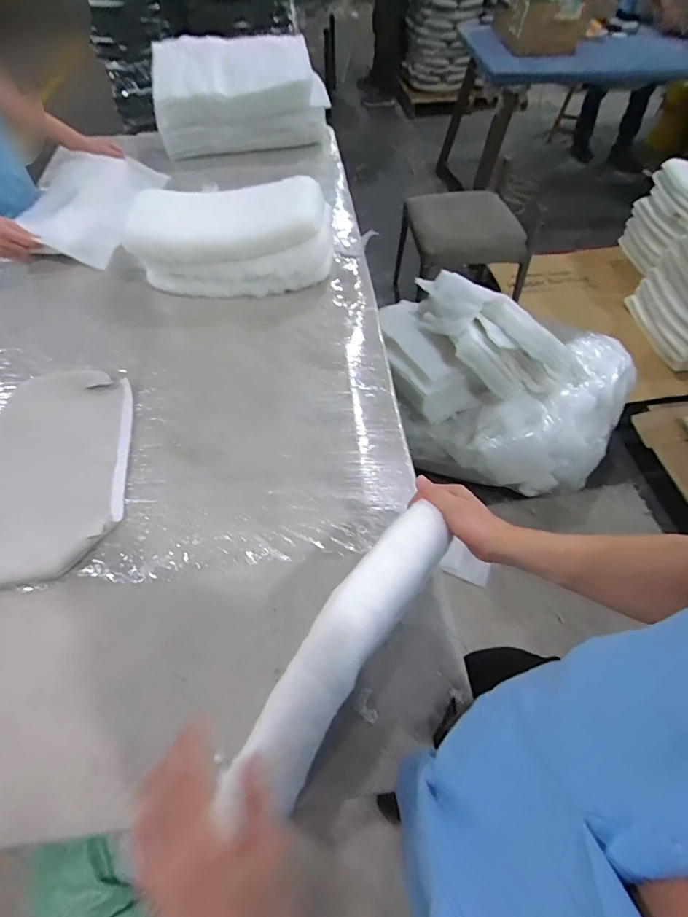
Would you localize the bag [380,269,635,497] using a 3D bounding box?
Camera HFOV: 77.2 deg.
[{"bbox_3d":[0.535,-0.265,1.458,0.777,0.449,0.540,19,60,11],"label":"bag"}]

